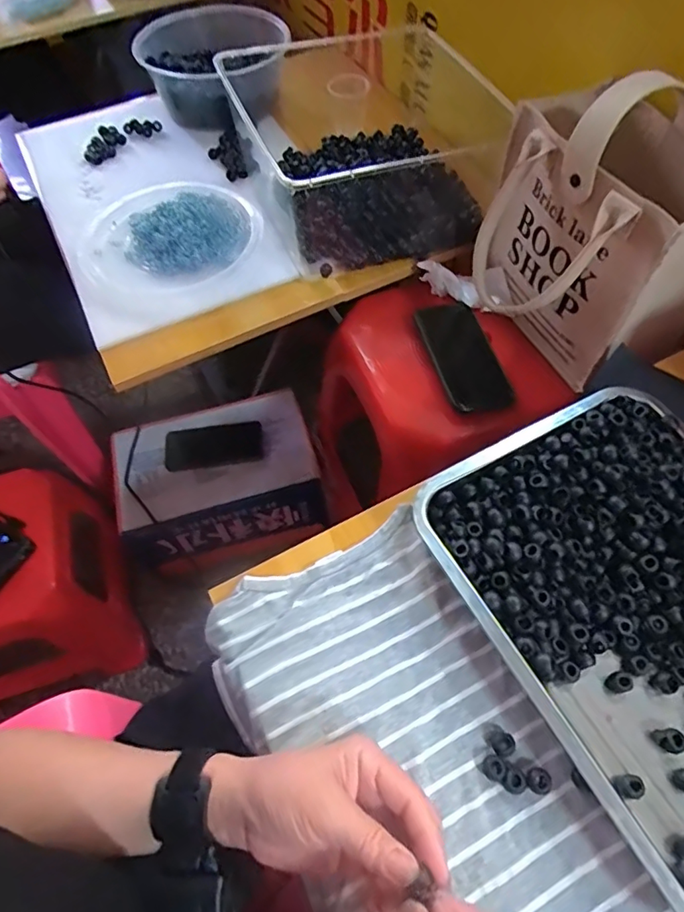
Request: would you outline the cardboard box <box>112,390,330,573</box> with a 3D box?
[{"bbox_3d":[-0.213,0.043,0.953,0.324,0.164,0.210,-17,61,-7],"label":"cardboard box"}]

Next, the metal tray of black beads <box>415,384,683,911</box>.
[{"bbox_3d":[0.235,0.115,0.388,0.241,0.051,0.335,-28,63,-13],"label":"metal tray of black beads"}]

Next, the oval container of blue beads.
[{"bbox_3d":[-0.228,-0.293,0.701,0.239,0.043,0.205,-24,62,-11],"label":"oval container of blue beads"}]

